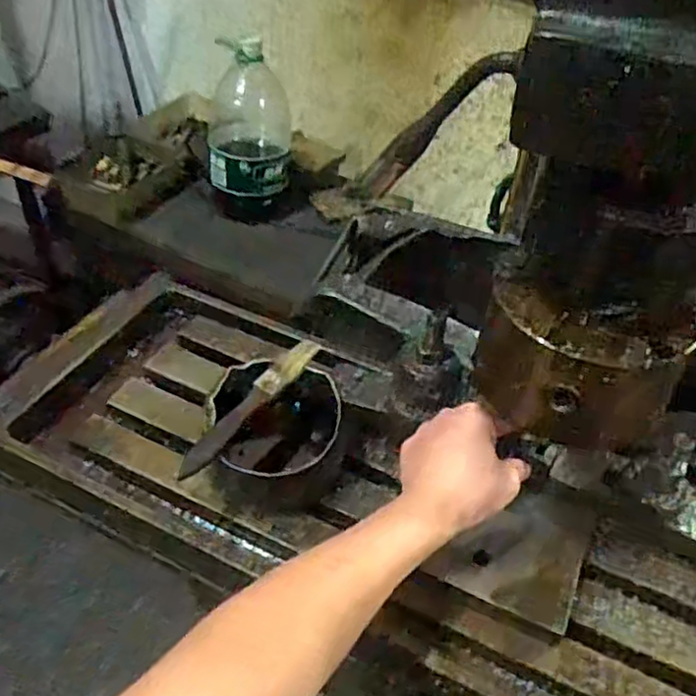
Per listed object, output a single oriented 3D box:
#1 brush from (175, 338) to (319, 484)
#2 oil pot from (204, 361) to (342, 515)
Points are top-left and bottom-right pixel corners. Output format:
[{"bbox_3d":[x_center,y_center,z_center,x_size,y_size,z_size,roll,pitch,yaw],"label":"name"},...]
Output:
[{"bbox_3d":[-0.073,0.041,0.533,0.020,0.021,0.154,29,48,22],"label":"brush"},{"bbox_3d":[-0.056,0.064,0.544,0.097,0.064,0.102,3,43,-3],"label":"oil pot"}]

